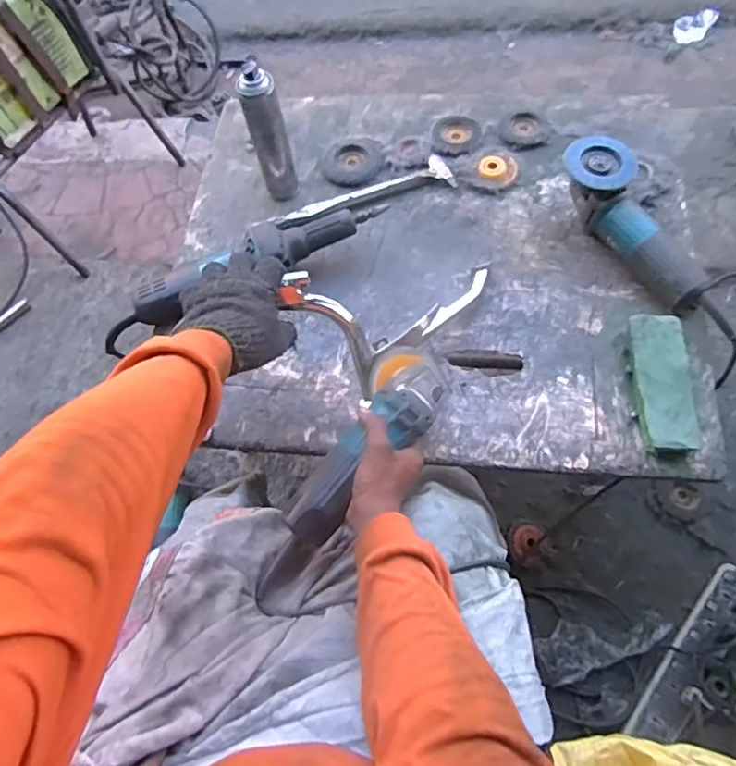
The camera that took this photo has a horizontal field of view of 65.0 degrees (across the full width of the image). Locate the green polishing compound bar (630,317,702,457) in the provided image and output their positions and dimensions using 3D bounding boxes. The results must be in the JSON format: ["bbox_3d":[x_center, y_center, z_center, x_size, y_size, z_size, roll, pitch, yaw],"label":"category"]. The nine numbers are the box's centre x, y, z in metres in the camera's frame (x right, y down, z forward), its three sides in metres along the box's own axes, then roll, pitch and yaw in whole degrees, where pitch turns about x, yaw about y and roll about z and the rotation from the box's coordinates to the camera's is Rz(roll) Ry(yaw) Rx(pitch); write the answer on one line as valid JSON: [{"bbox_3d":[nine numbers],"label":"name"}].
[{"bbox_3d":[0.362,0.000,0.713,0.063,0.031,0.177,2,66,7],"label":"green polishing compound bar"}]

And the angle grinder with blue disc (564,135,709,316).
[{"bbox_3d":[0.372,-0.222,0.793,0.095,0.080,0.273,-30,66,-8],"label":"angle grinder with blue disc"}]

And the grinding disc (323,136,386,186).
[{"bbox_3d":[-0.021,-0.363,0.941,0.095,0.014,0.098,13,67,11],"label":"grinding disc"}]

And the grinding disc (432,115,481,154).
[{"bbox_3d":[0.145,-0.408,0.947,0.076,0.007,0.088,12,67,11],"label":"grinding disc"}]

